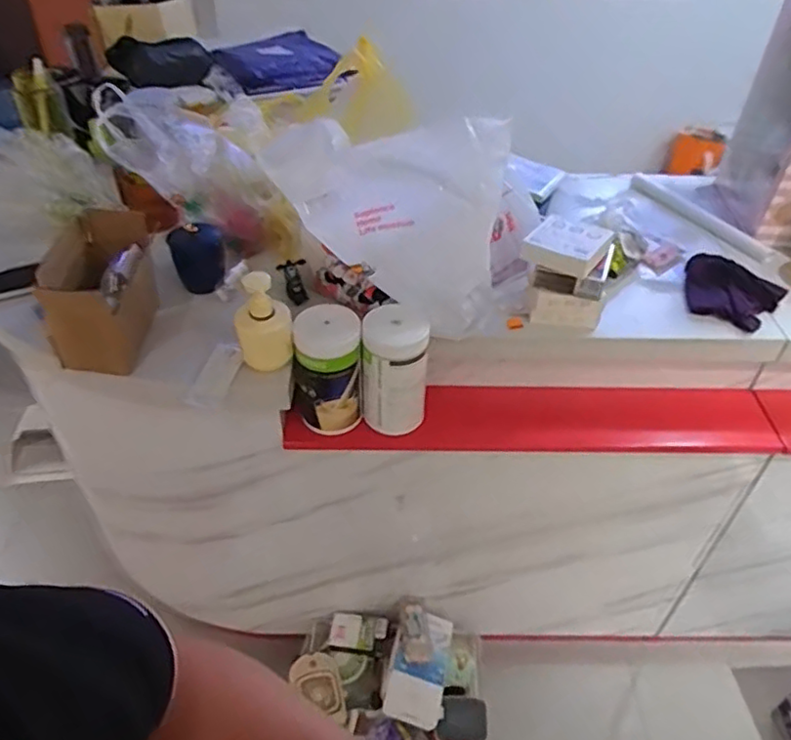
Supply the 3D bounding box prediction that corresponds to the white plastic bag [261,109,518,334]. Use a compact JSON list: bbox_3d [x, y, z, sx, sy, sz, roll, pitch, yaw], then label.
[{"bbox_3d":[-0.010,-0.199,0.868,0.291,0.250,0.104,4,43,5],"label":"white plastic bag"}]

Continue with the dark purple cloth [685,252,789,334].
[{"bbox_3d":[0.563,-0.130,1.073,0.156,0.032,0.151,22,47,22],"label":"dark purple cloth"}]

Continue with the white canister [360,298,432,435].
[{"bbox_3d":[0.002,-0.001,0.933,0.088,0.179,0.091,2,43,2],"label":"white canister"}]

